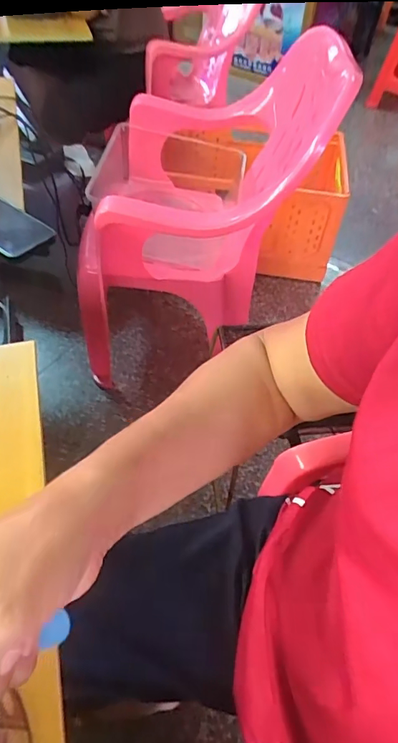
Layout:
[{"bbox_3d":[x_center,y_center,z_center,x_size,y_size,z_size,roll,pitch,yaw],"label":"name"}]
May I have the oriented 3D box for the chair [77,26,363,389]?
[{"bbox_3d":[-0.014,-0.366,1.041,0.482,0.638,0.535,6,50,1],"label":"chair"}]

